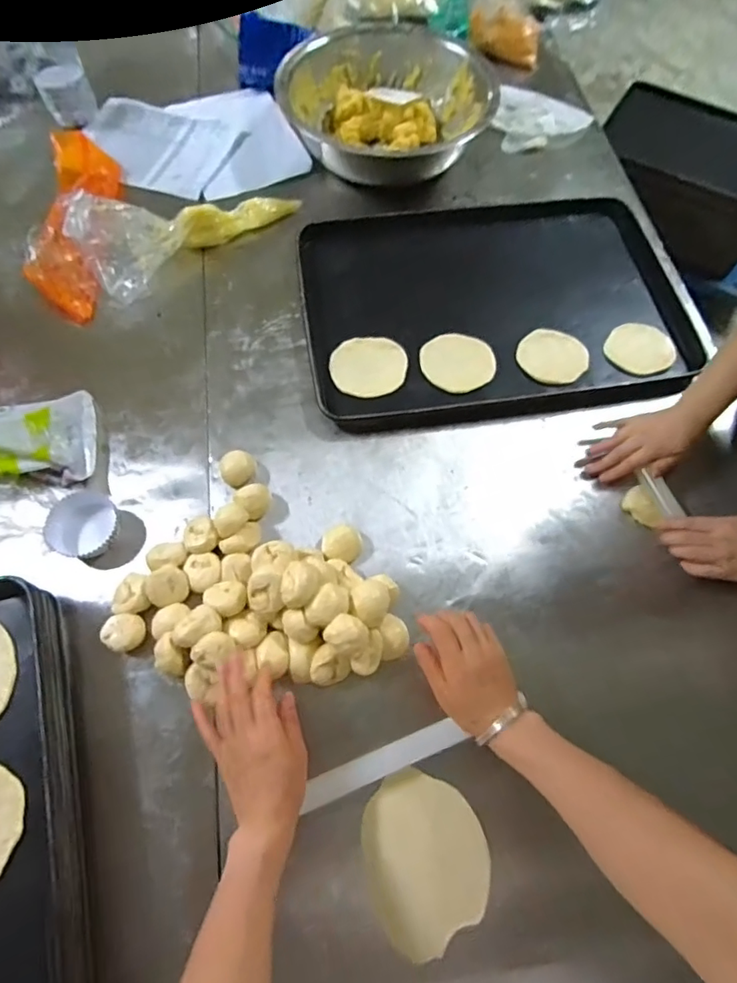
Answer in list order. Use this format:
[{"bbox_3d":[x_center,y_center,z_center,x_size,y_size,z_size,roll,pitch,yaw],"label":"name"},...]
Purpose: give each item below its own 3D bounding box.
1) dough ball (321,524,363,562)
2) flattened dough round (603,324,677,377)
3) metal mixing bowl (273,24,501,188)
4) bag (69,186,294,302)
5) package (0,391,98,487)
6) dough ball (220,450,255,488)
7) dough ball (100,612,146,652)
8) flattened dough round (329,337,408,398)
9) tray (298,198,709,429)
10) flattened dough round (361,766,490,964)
[{"bbox_3d":[-0.034,0.068,0.668,0.049,0.030,0.043,11,66,3],"label":"dough ball"},{"bbox_3d":[0.426,-0.221,0.801,0.101,0.009,0.091,24,67,9],"label":"flattened dough round"},{"bbox_3d":[0.028,-0.716,0.961,0.346,0.108,0.346,1,66,-2],"label":"metal mixing bowl"},{"bbox_3d":[-0.303,-0.454,0.852,0.366,0.084,0.160,-33,71,-15],"label":"bag"},{"bbox_3d":[-0.506,-0.060,0.693,0.261,0.048,0.133,-10,66,-6],"label":"package"},{"bbox_3d":[-0.178,-0.028,0.709,0.045,0.034,0.045,1,66,-2],"label":"dough ball"},{"bbox_3d":[-0.287,0.167,0.611,0.044,0.034,0.042,1,66,-2],"label":"dough ball"},{"bbox_3d":[0.001,-0.191,0.783,0.114,0.010,0.096,-3,66,-3],"label":"flattened dough round"},{"bbox_3d":[0.198,-0.312,0.853,0.585,0.050,0.415,-6,66,-1],"label":"tray"},{"bbox_3d":[0.060,0.377,0.532,0.121,0.005,0.156,-11,66,-7],"label":"flattened dough round"}]

